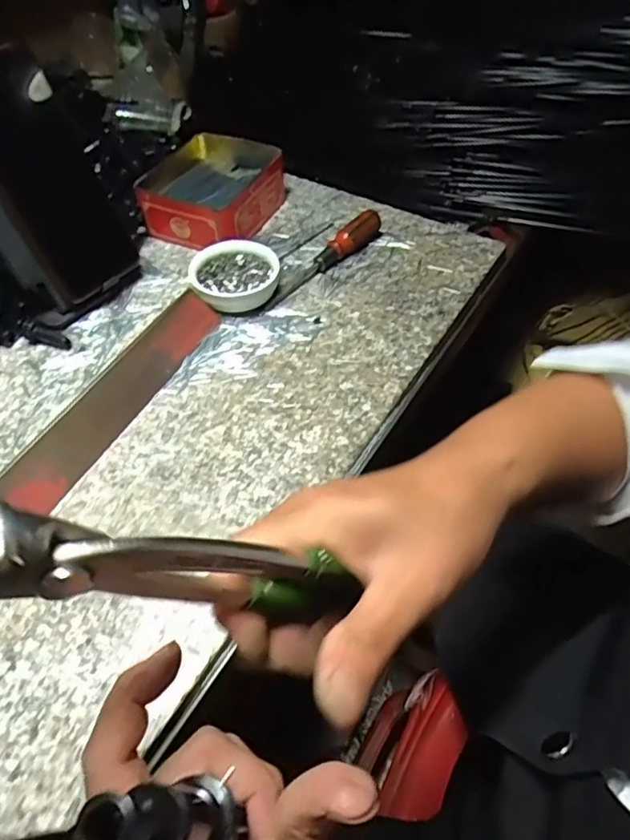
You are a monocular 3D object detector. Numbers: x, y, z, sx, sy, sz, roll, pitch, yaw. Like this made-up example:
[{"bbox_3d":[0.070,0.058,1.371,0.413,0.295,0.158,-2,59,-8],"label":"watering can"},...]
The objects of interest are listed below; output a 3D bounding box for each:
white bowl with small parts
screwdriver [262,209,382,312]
[{"bbox_3d":[-0.067,-0.118,0.453,0.071,0.029,0.065,0,52,1],"label":"white bowl with small parts"},{"bbox_3d":[0.009,-0.141,0.475,0.019,0.027,0.144,31,59,23],"label":"screwdriver"}]

